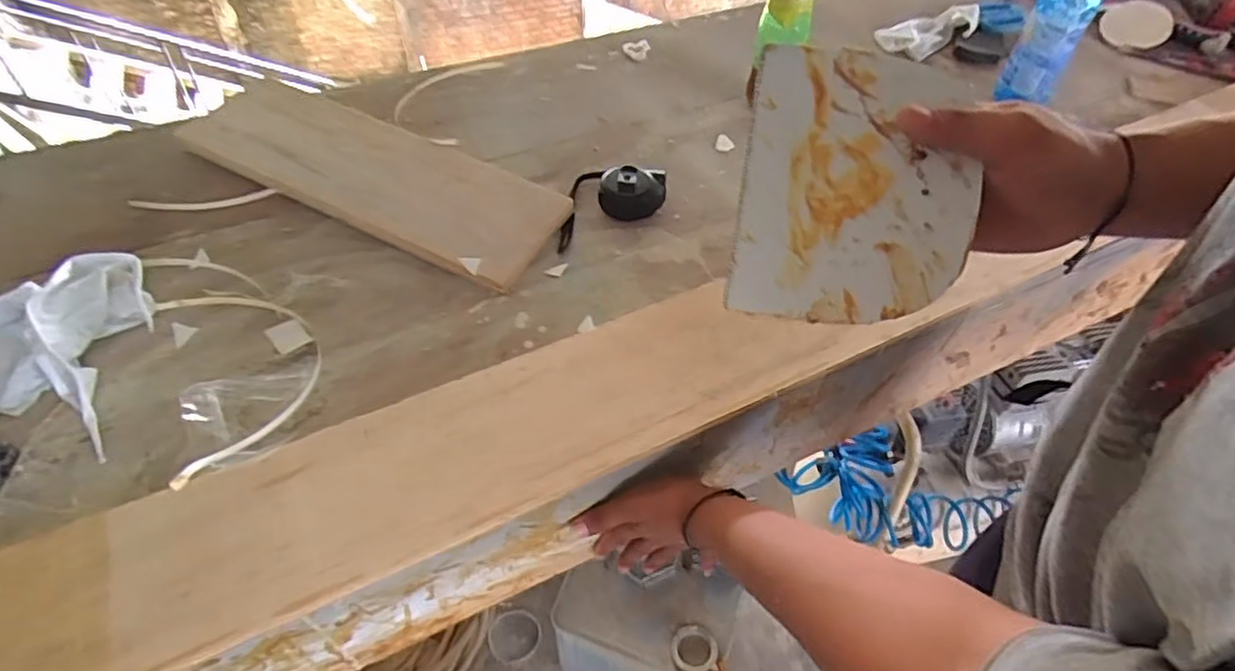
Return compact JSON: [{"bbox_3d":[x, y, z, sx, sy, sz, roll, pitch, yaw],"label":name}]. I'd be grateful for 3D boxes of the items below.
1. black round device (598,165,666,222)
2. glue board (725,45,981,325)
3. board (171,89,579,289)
[{"bbox_3d":[0.015,-0.150,0.668,0.064,0.042,0.064,1,50,-1],"label":"black round device"},{"bbox_3d":[0.126,-0.079,0.347,0.114,0.011,0.144,9,89,12],"label":"glue board"},{"bbox_3d":[-0.260,-0.176,0.680,0.426,0.012,0.136,25,60,15],"label":"board"}]

